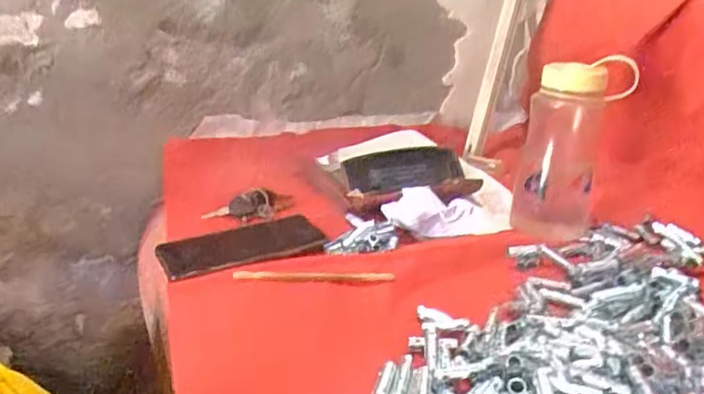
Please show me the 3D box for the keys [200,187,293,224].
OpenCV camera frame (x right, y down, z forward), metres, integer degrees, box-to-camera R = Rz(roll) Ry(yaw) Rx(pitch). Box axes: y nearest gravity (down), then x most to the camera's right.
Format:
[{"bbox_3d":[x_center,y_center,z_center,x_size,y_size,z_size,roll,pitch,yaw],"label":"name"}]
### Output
[{"bbox_3d":[-0.115,0.010,0.683,0.105,0.024,0.045,-16,27,-34],"label":"keys"}]

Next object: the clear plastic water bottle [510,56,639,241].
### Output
[{"bbox_3d":[0.244,-0.058,0.648,0.105,0.165,0.083,8,23,17],"label":"clear plastic water bottle"}]

